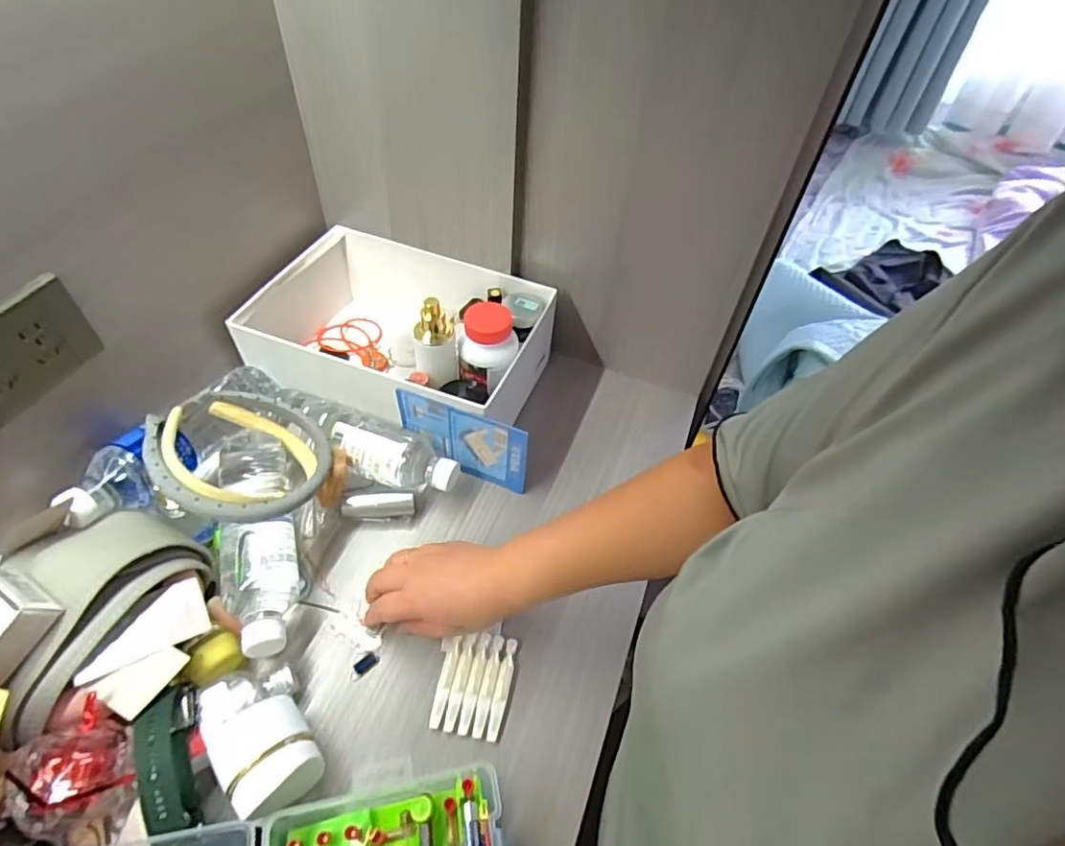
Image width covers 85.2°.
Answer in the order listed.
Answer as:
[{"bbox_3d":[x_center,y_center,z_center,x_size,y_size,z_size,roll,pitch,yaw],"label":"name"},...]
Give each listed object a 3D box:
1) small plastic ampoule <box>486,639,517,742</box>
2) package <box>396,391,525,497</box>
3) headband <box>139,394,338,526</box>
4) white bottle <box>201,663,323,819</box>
[{"bbox_3d":[-0.024,0.222,0.488,0.012,0.004,0.082,11,51,5],"label":"small plastic ampoule"},{"bbox_3d":[-0.071,0.021,0.591,0.136,0.103,0.008,17,52,9],"label":"package"},{"bbox_3d":[-0.269,0.031,0.535,0.155,0.043,0.158,17,32,-11],"label":"headband"},{"bbox_3d":[-0.203,0.233,0.432,0.065,0.060,0.105,-25,57,-23],"label":"white bottle"}]

